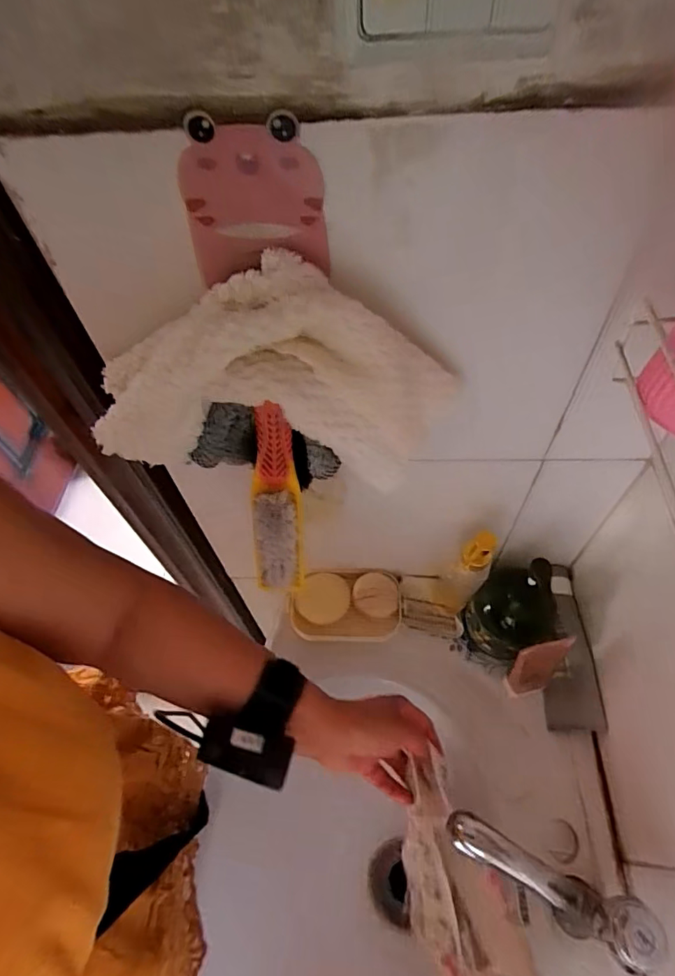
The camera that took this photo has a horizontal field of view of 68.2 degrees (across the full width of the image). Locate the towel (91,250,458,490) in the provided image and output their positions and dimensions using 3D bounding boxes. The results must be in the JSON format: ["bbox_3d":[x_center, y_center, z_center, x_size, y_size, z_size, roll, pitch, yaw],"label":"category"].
[{"bbox_3d":[-0.040,-0.060,0.301,0.220,0.113,0.075,-2,56,3],"label":"towel"}]

